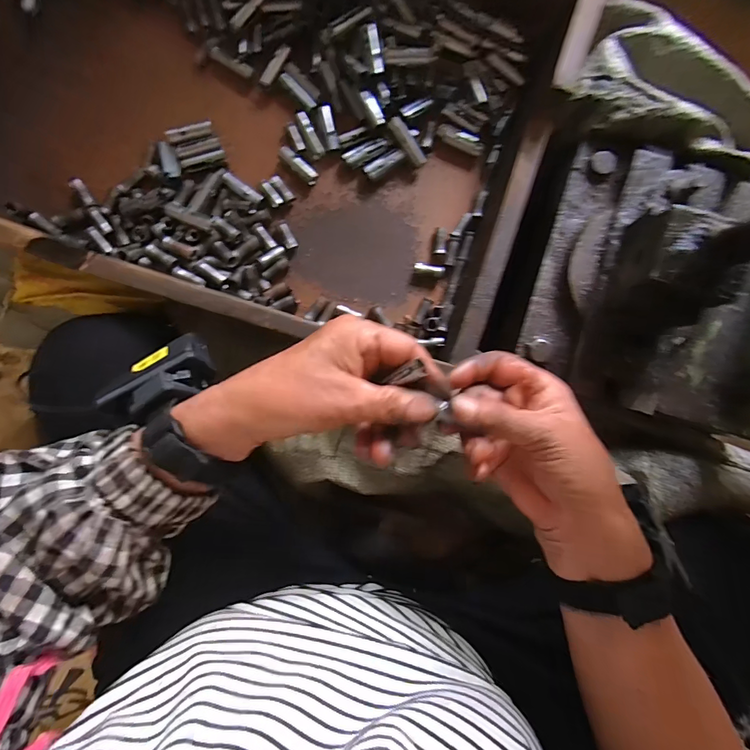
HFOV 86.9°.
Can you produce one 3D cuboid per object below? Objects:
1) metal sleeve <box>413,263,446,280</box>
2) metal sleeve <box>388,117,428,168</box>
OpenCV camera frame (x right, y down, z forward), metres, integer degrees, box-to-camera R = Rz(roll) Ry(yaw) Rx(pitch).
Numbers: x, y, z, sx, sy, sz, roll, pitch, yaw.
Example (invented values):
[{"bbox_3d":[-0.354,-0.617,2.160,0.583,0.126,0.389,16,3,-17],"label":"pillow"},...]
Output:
[{"bbox_3d":[0.050,-0.094,0.358,0.029,0.009,0.012,8,90,0],"label":"metal sleeve"},{"bbox_3d":[0.029,-0.201,0.341,0.011,0.004,0.045,-43,113,0],"label":"metal sleeve"}]

